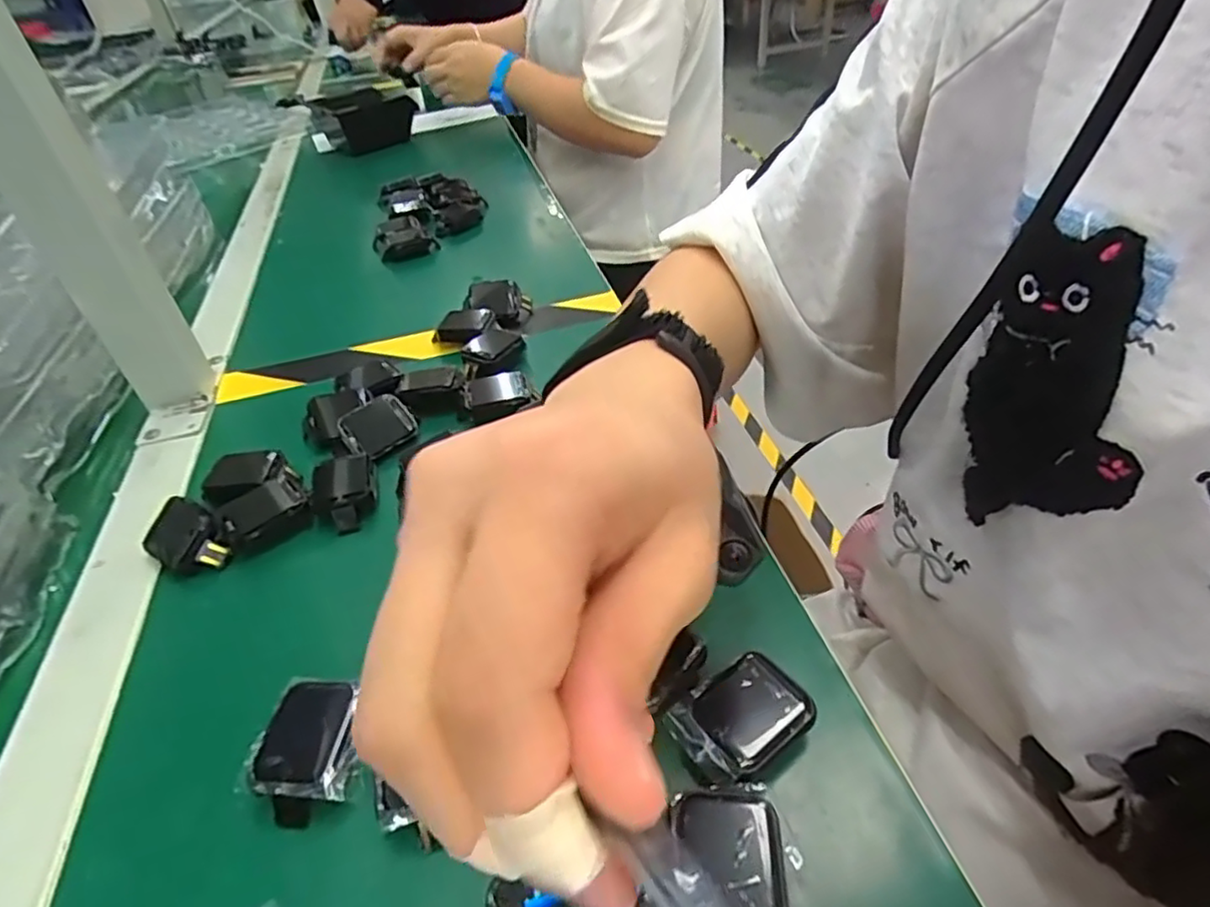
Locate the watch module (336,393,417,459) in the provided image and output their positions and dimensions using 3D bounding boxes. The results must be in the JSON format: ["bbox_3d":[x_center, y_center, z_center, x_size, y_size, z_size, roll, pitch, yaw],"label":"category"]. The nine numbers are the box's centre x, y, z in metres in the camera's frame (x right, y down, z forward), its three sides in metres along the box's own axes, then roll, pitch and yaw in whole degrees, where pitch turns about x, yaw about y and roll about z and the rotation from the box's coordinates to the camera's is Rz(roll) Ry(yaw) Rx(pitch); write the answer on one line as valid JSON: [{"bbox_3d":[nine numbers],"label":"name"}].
[{"bbox_3d":[-0.137,-0.017,0.394,0.032,0.013,0.042,45,60,5],"label":"watch module"}]

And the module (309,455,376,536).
[{"bbox_3d":[-0.142,0.020,0.354,0.032,0.020,0.039,-16,42,-11],"label":"module"}]

